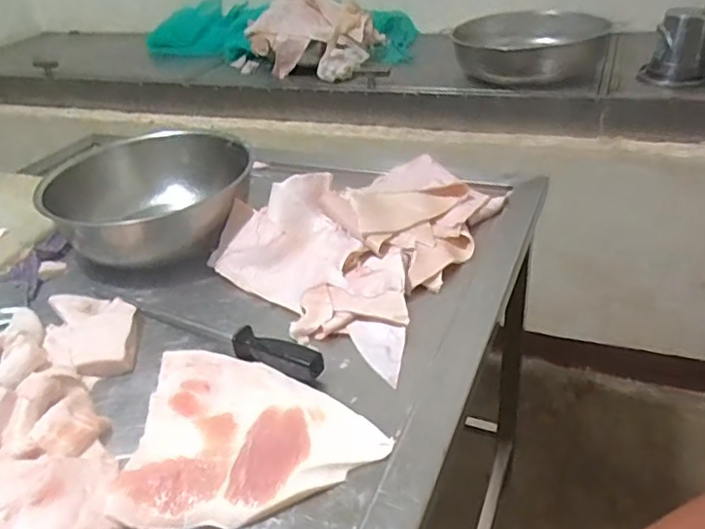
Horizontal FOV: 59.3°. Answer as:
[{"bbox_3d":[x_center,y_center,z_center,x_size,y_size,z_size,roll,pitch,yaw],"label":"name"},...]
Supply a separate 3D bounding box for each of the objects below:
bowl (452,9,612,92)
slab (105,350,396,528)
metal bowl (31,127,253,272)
[{"bbox_3d":[0.473,-0.577,1.669,0.393,0.121,0.425,4,34,14],"label":"bowl"},{"bbox_3d":[-0.100,0.165,0.658,0.254,0.014,0.230,-4,33,2],"label":"slab"},{"bbox_3d":[-0.327,-0.106,1.034,0.279,0.140,0.280,-4,33,2],"label":"metal bowl"}]

